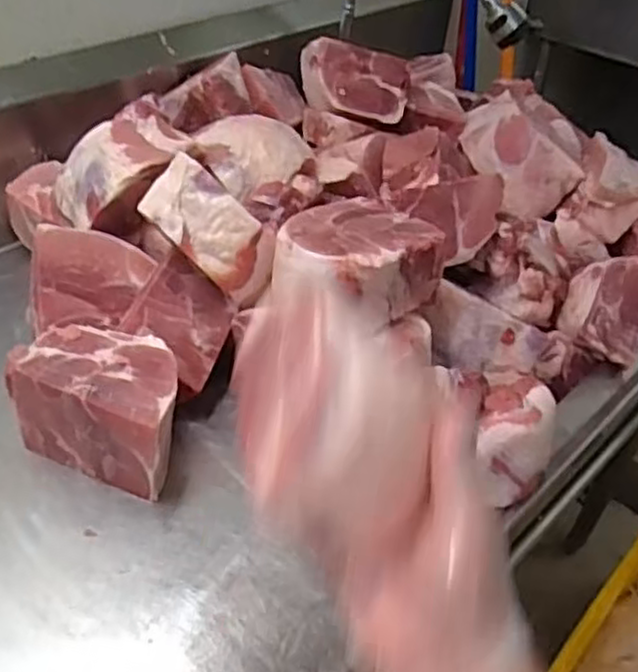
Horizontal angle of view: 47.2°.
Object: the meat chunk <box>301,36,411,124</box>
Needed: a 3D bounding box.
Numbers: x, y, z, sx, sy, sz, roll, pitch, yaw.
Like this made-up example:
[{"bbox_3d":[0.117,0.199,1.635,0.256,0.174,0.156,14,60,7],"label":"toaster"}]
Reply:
[{"bbox_3d":[0.049,-0.350,1.008,0.145,0.099,0.067,2,13,-12],"label":"meat chunk"}]

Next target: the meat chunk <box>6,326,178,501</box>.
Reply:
[{"bbox_3d":[-0.187,0.060,0.663,0.156,0.098,0.101,22,44,17],"label":"meat chunk"}]

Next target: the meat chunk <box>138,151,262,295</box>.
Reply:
[{"bbox_3d":[-0.109,-0.108,0.712,0.071,0.053,0.125,-45,94,-4],"label":"meat chunk"}]

